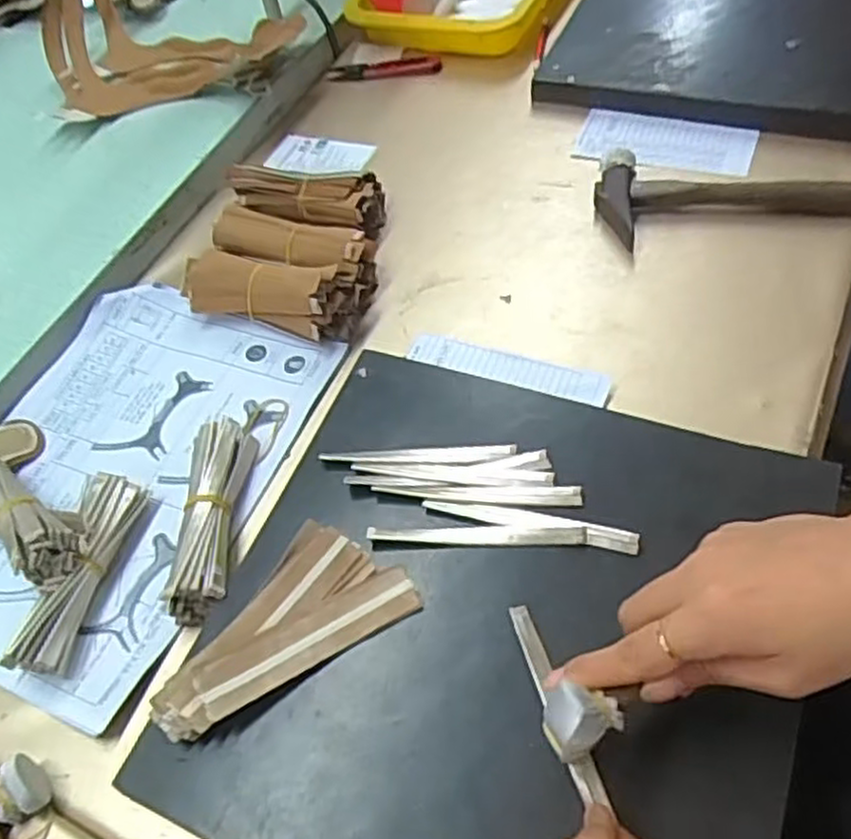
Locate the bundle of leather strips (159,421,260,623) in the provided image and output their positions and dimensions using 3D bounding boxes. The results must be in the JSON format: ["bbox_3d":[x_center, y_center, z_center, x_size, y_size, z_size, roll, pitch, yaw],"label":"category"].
[{"bbox_3d":[-0.133,0.060,0.478,0.032,0.039,0.130,-5,54,7],"label":"bundle of leather strips"}]

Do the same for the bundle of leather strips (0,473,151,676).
[{"bbox_3d":[-0.213,0.091,0.469,0.029,0.036,0.127,6,56,15],"label":"bundle of leather strips"}]

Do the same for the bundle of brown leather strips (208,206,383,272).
[{"bbox_3d":[-0.103,-0.133,0.596,0.130,0.041,0.044,16,60,20],"label":"bundle of brown leather strips"}]

